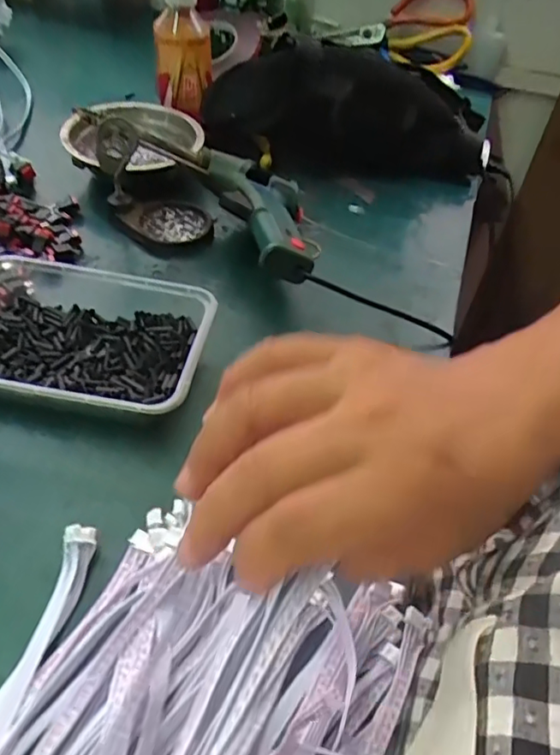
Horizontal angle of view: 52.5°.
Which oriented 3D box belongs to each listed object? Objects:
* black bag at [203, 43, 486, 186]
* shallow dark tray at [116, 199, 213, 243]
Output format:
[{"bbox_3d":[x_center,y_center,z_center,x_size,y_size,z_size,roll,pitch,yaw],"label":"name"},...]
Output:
[{"bbox_3d":[0.065,-0.271,0.569,0.272,0.115,0.103,1,41,3],"label":"black bag"},{"bbox_3d":[-0.099,-0.136,0.496,0.077,0.015,0.053,-2,54,-8],"label":"shallow dark tray"}]

